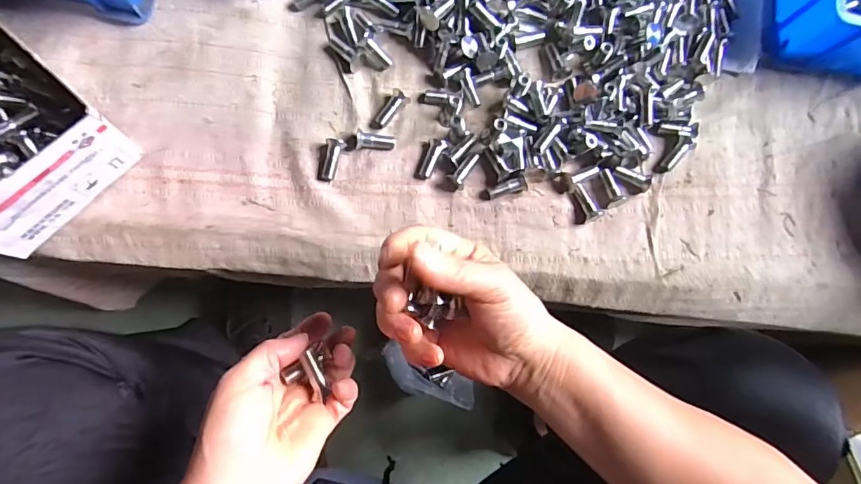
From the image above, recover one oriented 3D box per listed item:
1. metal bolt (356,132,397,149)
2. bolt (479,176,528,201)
[{"bbox_3d":[-0.049,-0.089,0.427,0.035,0.011,0.012,3,81,-16],"label":"metal bolt"},{"bbox_3d":[0.065,-0.048,0.429,0.040,0.012,0.013,-14,83,-7],"label":"bolt"}]

